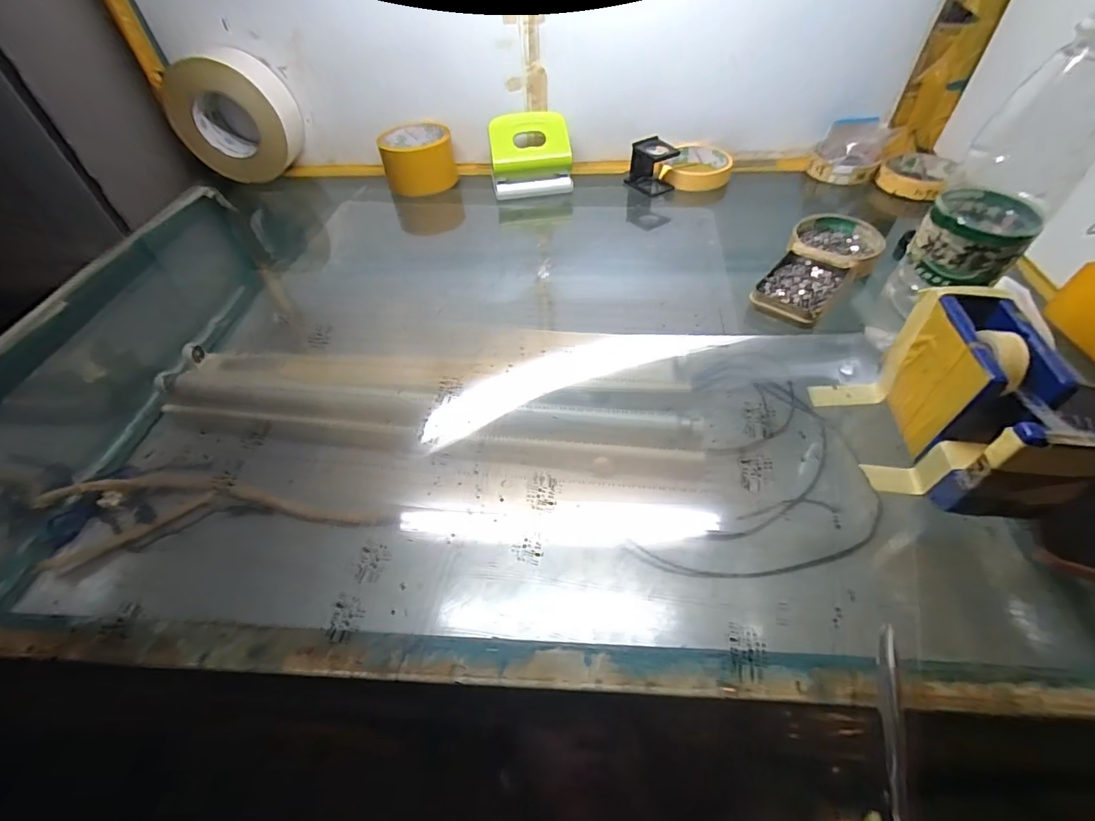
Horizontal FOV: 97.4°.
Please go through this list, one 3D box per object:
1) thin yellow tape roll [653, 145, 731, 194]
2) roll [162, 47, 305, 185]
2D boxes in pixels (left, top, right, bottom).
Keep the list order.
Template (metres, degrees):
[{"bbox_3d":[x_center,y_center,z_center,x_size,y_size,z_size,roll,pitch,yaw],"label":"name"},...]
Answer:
[{"bbox_3d":[0.187,-0.311,0.617,0.092,0.024,0.081,10,50,12],"label":"thin yellow tape roll"},{"bbox_3d":[-0.395,-0.368,0.615,0.143,0.138,0.052,-1,48,3],"label":"roll"}]

